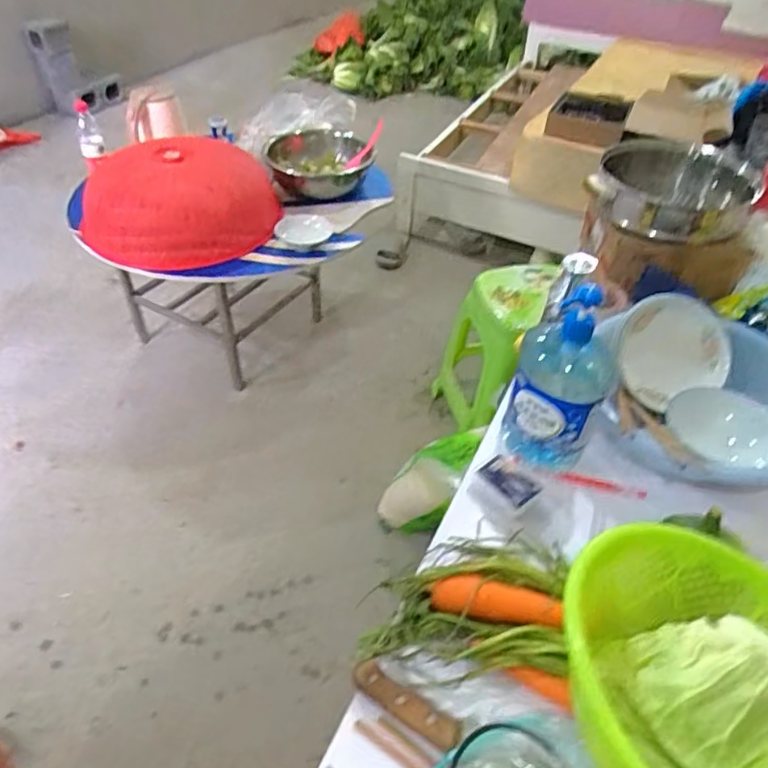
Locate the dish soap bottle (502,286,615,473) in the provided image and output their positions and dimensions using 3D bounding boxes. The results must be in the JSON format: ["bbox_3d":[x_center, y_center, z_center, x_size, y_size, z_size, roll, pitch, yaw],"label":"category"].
[{"bbox_3d":[0.226,0.002,0.755,0.115,0.255,0.097,20,47,17],"label":"dish soap bottle"}]

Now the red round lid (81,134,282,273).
[{"bbox_3d":[-0.586,-0.486,1.604,0.539,0.107,0.431,2,74,6],"label":"red round lid"}]

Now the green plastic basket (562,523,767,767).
[{"bbox_3d":[0.288,0.274,0.507,0.301,0.136,0.306,11,43,-10],"label":"green plastic basket"}]

